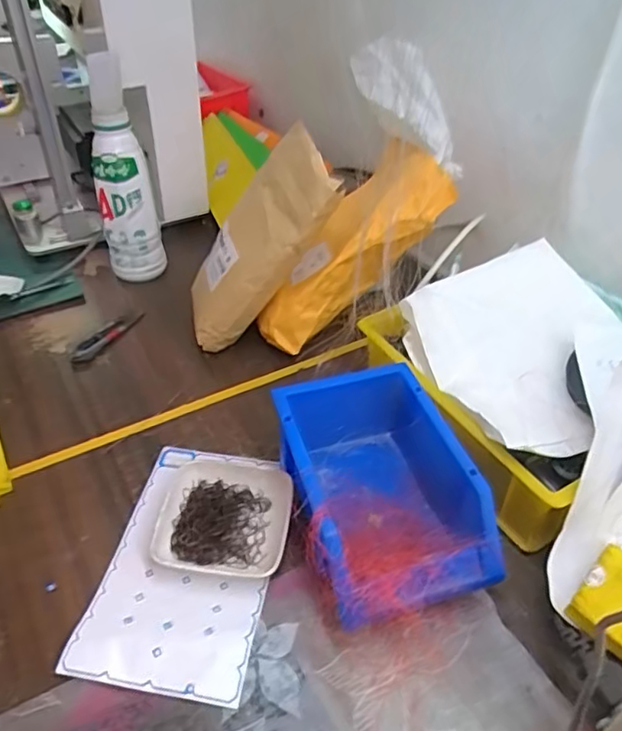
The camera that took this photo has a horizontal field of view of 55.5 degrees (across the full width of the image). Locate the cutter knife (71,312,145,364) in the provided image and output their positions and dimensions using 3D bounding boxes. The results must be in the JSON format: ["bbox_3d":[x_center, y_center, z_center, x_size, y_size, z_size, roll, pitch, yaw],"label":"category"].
[{"bbox_3d":[-0.224,-0.032,0.652,0.022,0.010,0.093,31,50,28],"label":"cutter knife"}]

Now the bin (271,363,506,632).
[{"bbox_3d":[0.048,0.095,0.456,0.136,0.076,0.185,-12,44,-15],"label":"bin"}]

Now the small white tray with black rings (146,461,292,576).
[{"bbox_3d":[-0.068,0.115,0.468,0.100,0.021,0.098,3,42,2],"label":"small white tray with black rings"}]

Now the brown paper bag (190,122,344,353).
[{"bbox_3d":[-0.059,-0.131,0.617,0.048,0.226,0.123,15,39,-46],"label":"brown paper bag"}]

